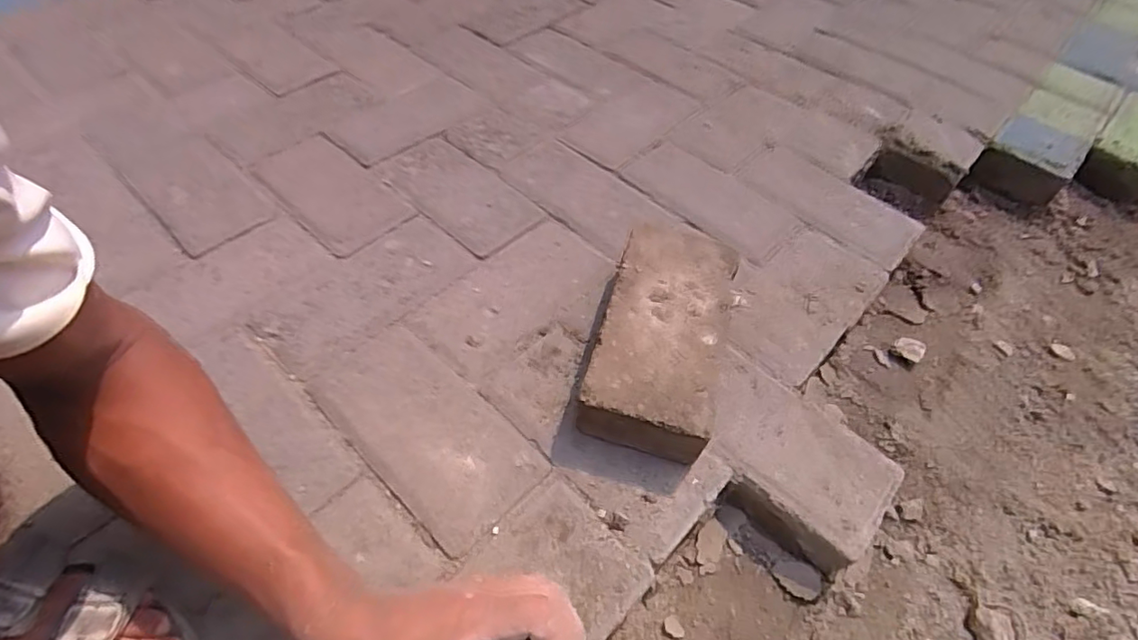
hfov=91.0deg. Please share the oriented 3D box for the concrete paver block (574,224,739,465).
[{"bbox_3d":[0.081,0.013,0.501,0.108,0.065,0.208,15,54,8],"label":"concrete paver block"}]

